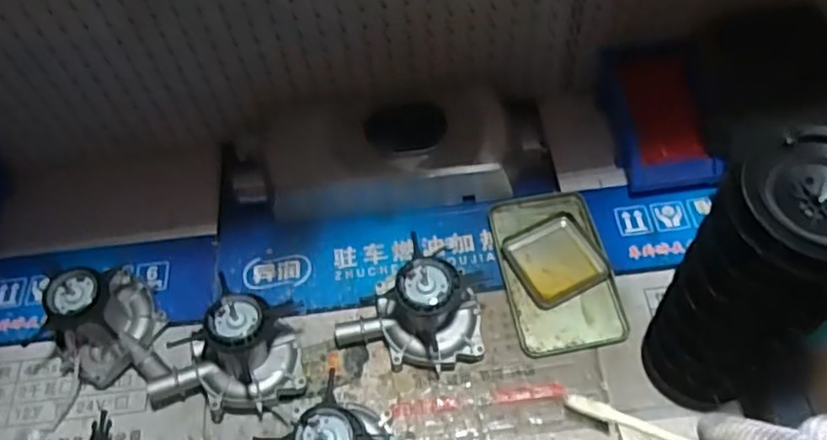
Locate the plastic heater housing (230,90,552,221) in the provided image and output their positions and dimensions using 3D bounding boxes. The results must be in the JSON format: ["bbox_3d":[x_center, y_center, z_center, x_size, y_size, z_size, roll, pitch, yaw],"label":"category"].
[{"bbox_3d":[-0.032,-0.082,0.771,0.362,0.087,0.119,-7,56,0],"label":"plastic heater housing"}]

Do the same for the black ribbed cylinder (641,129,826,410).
[{"bbox_3d":[0.268,0.072,0.526,0.091,0.321,0.096,-2,56,4],"label":"black ribbed cylinder"}]

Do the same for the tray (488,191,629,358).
[{"bbox_3d":[0.163,0.055,0.739,0.119,0.013,0.197,-9,56,-1],"label":"tray"}]

